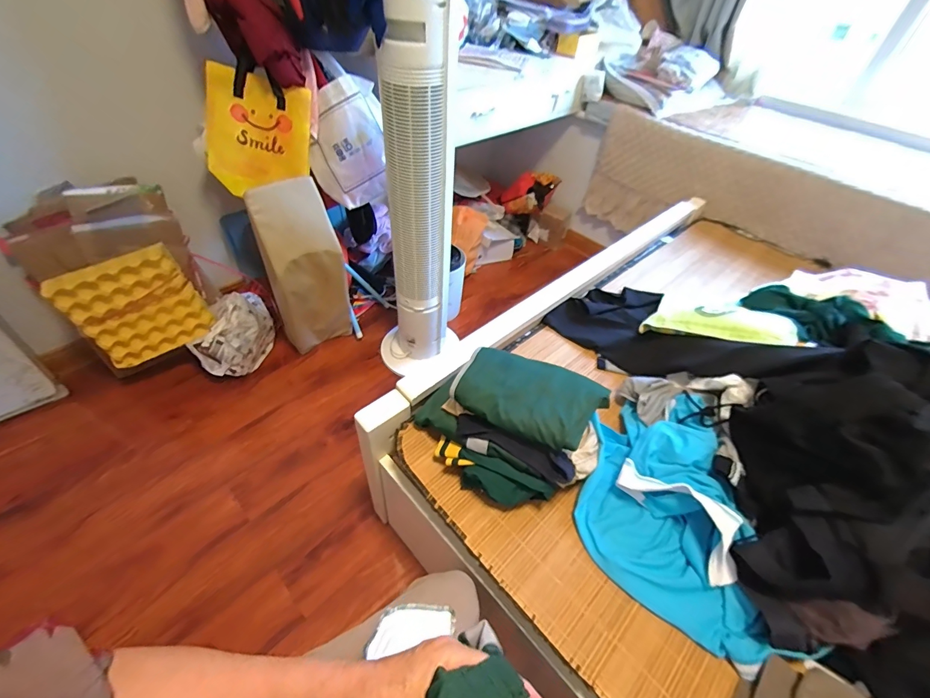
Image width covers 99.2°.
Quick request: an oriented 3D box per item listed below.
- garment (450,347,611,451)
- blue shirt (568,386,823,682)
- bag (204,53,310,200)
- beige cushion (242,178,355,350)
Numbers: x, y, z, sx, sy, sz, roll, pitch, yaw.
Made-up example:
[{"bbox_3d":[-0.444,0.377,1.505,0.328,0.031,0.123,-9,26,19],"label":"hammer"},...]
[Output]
[{"bbox_3d":[0.109,0.074,0.683,0.246,0.051,0.143,24,50,16],"label":"garment"},{"bbox_3d":[0.358,0.265,0.683,0.292,0.121,0.392,13,48,7],"label":"blue shirt"},{"bbox_3d":[-0.531,-0.547,1.029,0.239,0.295,0.086,-5,30,-32],"label":"bag"},{"bbox_3d":[-0.501,-0.236,1.270,0.226,0.576,0.075,-28,56,-27],"label":"beige cushion"}]

